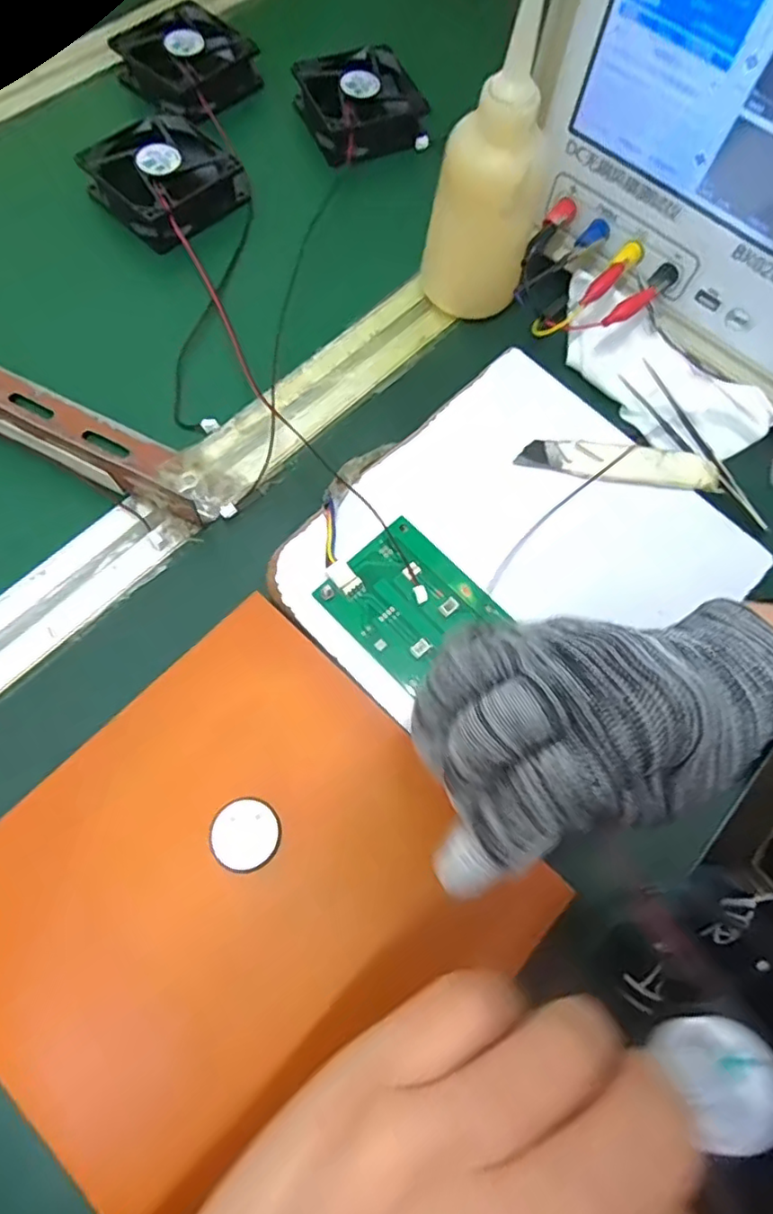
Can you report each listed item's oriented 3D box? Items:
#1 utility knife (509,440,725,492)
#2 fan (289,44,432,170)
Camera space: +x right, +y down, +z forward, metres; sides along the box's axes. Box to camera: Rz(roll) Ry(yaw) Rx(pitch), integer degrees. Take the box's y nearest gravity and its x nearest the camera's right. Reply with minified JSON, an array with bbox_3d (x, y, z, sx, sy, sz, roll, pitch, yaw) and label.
[{"bbox_3d":[0.133,-0.080,0.336,0.114,0.013,0.023,4,68,-1],"label":"utility knife"},{"bbox_3d":[-0.019,-0.375,0.445,0.084,0.028,0.083,-22,71,-11],"label":"fan"}]

